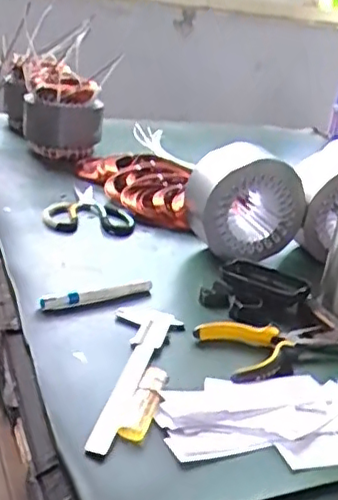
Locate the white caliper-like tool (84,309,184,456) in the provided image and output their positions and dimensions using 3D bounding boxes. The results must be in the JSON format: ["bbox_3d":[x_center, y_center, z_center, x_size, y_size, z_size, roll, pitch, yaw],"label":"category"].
[{"bbox_3d":[-0.049,0.109,0.578,0.066,0.009,0.222,13,24,13],"label":"white caliper-like tool"}]

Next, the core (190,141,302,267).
[{"bbox_3d":[0.107,-0.071,0.882,0.153,0.133,0.124,3,24,-10],"label":"core"}]

